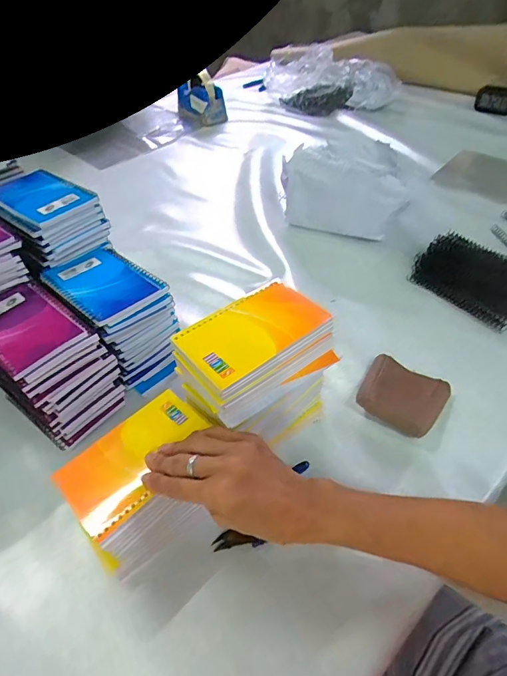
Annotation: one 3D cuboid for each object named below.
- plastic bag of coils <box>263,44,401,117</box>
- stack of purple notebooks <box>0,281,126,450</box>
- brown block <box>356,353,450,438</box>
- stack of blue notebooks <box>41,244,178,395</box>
[{"bbox_3d":[0.192,-0.686,1.143,0.359,0.121,0.187,26,53,26],"label":"plastic bag of coils"},{"bbox_3d":[-0.240,0.026,0.489,0.156,0.110,0.099,28,53,27],"label":"stack of purple notebooks"},{"bbox_3d":[0.166,0.065,0.478,0.085,0.027,0.088,22,51,23],"label":"brown block"},{"bbox_3d":[-0.168,-0.028,0.538,0.157,0.112,0.099,31,55,29],"label":"stack of blue notebooks"}]

